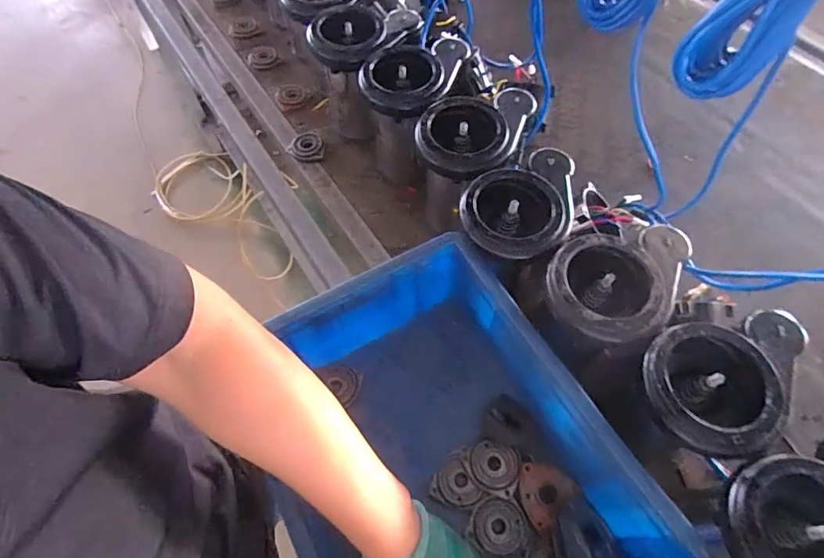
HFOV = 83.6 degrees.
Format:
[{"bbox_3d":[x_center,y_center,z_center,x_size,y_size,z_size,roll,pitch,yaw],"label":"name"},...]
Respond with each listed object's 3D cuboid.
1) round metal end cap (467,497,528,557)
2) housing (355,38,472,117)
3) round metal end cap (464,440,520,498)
[{"bbox_3d":[0.092,0.273,0.508,0.063,0.020,0.053,-9,60,-4],"label":"round metal end cap"},{"bbox_3d":[0.003,-0.289,0.658,0.152,0.049,0.135,3,60,3],"label":"housing"},{"bbox_3d":[0.093,0.213,0.530,0.057,0.014,0.056,0,60,1],"label":"round metal end cap"}]

